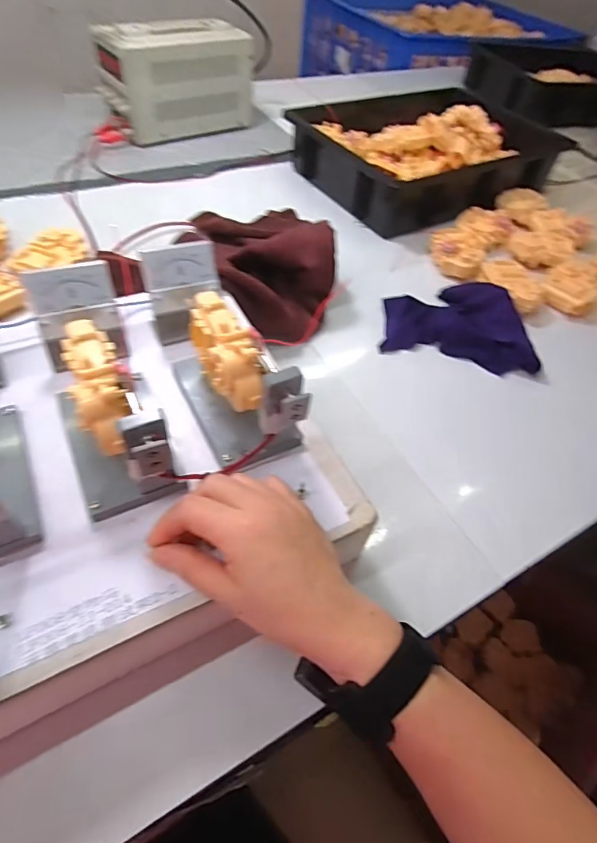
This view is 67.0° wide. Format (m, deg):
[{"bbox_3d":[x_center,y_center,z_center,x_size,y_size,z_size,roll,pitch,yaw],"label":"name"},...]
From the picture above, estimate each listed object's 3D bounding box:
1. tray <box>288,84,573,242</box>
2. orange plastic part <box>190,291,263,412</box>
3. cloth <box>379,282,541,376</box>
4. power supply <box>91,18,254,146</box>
[{"bbox_3d":[0.226,-0.500,0.821,0.428,0.079,0.324,-28,60,-26],"label":"tray"},{"bbox_3d":[-0.056,-0.056,0.331,0.039,0.032,0.099,-19,68,-19],"label":"orange plastic part"},{"bbox_3d":[0.203,-0.129,0.571,0.182,0.035,0.132,9,51,-1],"label":"cloth"},{"bbox_3d":[-0.224,-0.625,0.838,0.257,0.165,0.125,-35,64,-29],"label":"power supply"}]

